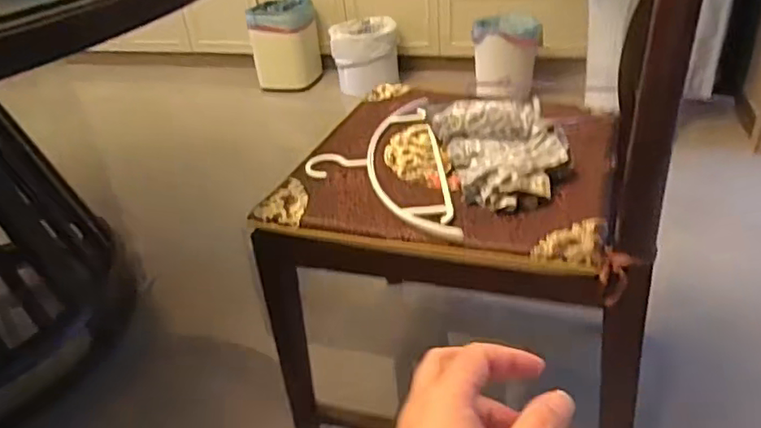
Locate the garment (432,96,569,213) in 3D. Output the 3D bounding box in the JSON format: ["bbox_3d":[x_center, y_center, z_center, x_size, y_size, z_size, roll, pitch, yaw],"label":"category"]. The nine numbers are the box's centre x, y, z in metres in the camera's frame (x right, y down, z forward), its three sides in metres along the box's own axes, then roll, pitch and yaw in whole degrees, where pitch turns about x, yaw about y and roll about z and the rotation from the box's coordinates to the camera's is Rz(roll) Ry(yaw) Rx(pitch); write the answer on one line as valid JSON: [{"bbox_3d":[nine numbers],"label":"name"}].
[{"bbox_3d":[0.165,-0.095,0.787,0.152,0.077,0.205,-9,33,-4],"label":"garment"}]

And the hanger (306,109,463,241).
[{"bbox_3d":[-0.007,-0.061,0.834,0.190,0.017,0.345,-6,32,0],"label":"hanger"}]

